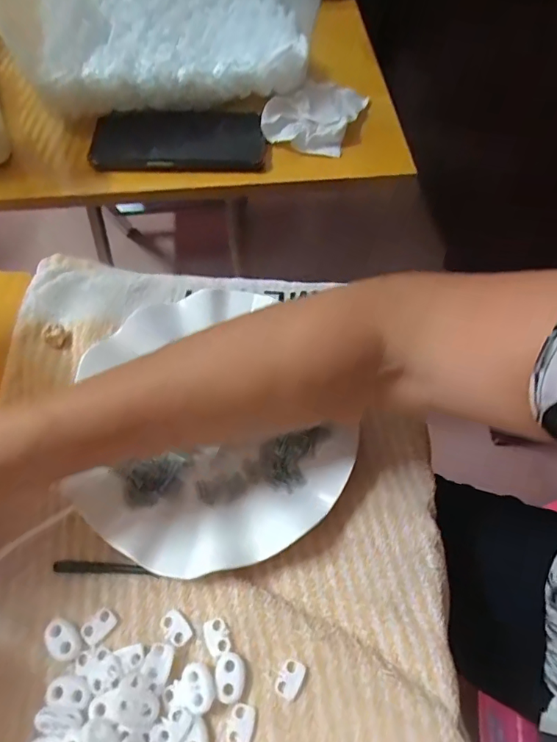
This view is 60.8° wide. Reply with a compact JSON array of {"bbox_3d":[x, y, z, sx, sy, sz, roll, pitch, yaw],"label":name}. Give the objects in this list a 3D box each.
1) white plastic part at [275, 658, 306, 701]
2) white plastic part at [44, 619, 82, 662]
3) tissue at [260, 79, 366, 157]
[{"bbox_3d":[0.006,0.162,0.250,0.012,0.004,0.018,25,64,13],"label":"white plastic part"},{"bbox_3d":[-0.116,0.145,0.255,0.014,0.007,0.022,-40,69,-20],"label":"white plastic part"},{"bbox_3d":[0.035,-0.263,0.478,0.082,0.026,0.107,19,63,10],"label":"tissue"}]

